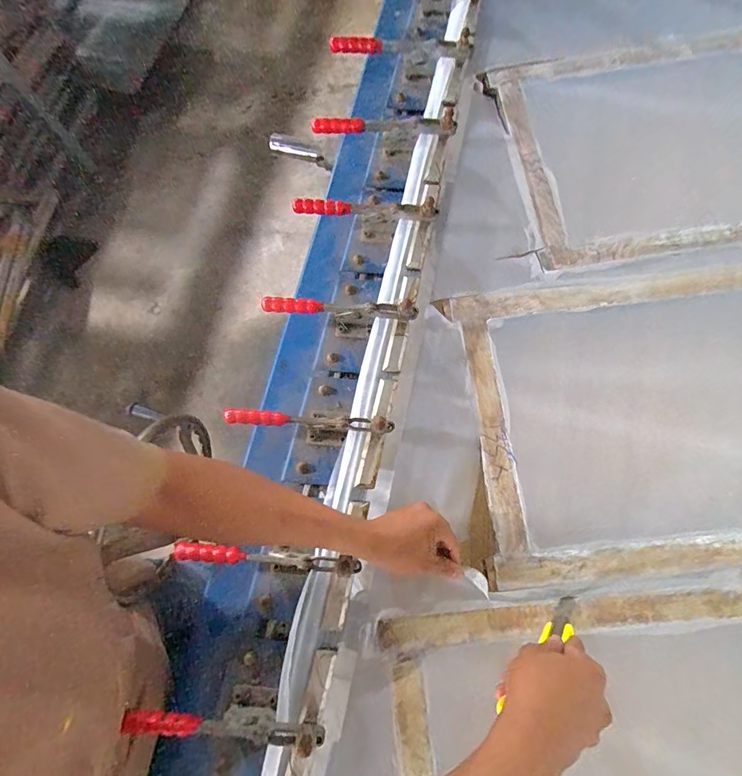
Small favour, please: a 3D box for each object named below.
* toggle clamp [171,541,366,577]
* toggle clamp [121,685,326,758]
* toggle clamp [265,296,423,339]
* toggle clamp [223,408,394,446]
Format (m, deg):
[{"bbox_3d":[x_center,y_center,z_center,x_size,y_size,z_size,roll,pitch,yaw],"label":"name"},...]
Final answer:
[{"bbox_3d":[-0.119,0.207,0.494,0.212,0.058,0.029,5,74,4],"label":"toggle clamp"},{"bbox_3d":[-0.152,0.358,0.452,0.203,0.060,0.034,3,74,3],"label":"toggle clamp"},{"bbox_3d":[-0.042,-0.098,0.573,0.205,0.066,0.037,1,74,2],"label":"toggle clamp"},{"bbox_3d":[-0.077,0.046,0.533,0.206,0.060,0.041,4,74,3],"label":"toggle clamp"}]

